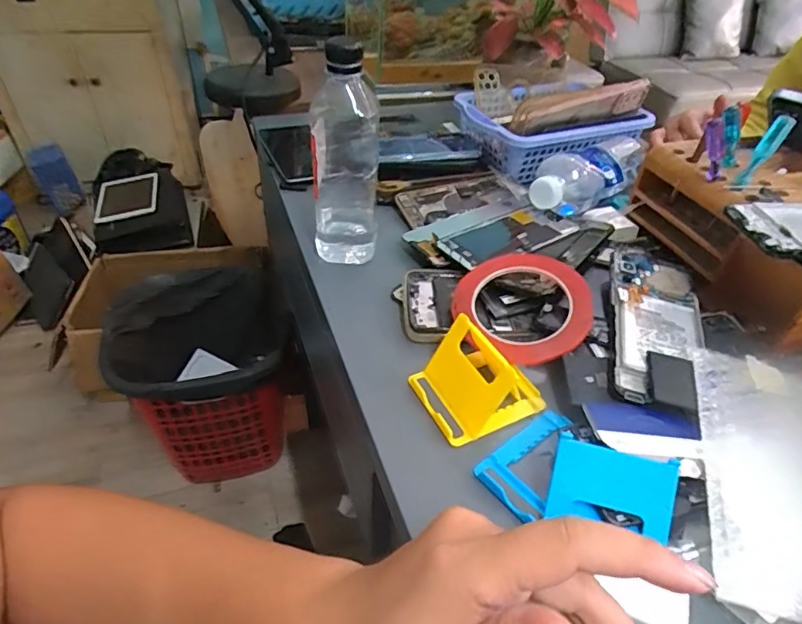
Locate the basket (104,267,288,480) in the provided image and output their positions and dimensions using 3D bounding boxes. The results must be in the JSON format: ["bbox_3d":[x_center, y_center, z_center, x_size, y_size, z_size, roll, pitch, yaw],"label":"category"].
[{"bbox_3d":[-0.382,0.134,1.059,0.307,0.316,0.313,-6,42,-11],"label":"basket"}]

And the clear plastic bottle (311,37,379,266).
[{"bbox_3d":[-0.051,-0.139,0.467,0.056,0.187,0.062,-5,41,-9],"label":"clear plastic bottle"}]

